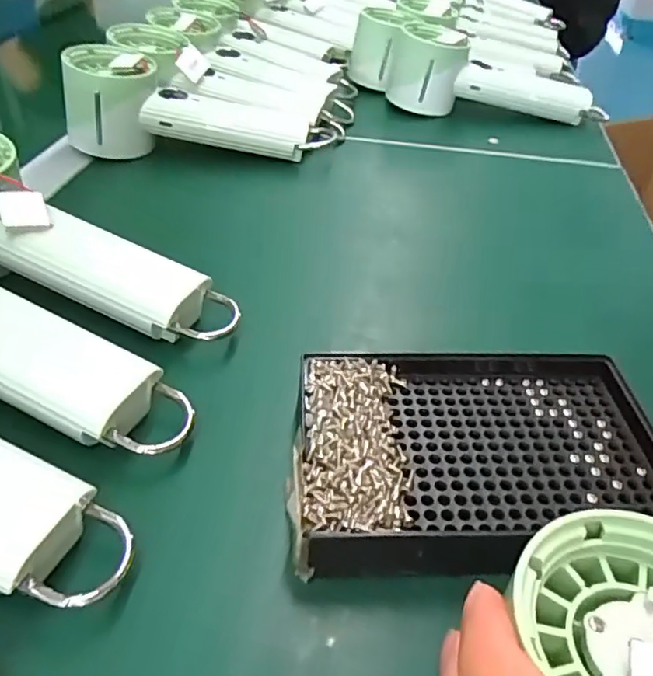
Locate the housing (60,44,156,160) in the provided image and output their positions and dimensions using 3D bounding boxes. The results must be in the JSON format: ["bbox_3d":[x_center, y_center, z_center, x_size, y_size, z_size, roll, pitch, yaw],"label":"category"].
[{"bbox_3d":[-0.160,-0.174,0.453,0.066,0.067,0.062,-8,41,-15],"label":"housing"}]

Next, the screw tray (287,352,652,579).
[{"bbox_3d":[0.059,0.042,0.238,0.146,0.024,0.092,-1,39,-6],"label":"screw tray"}]

